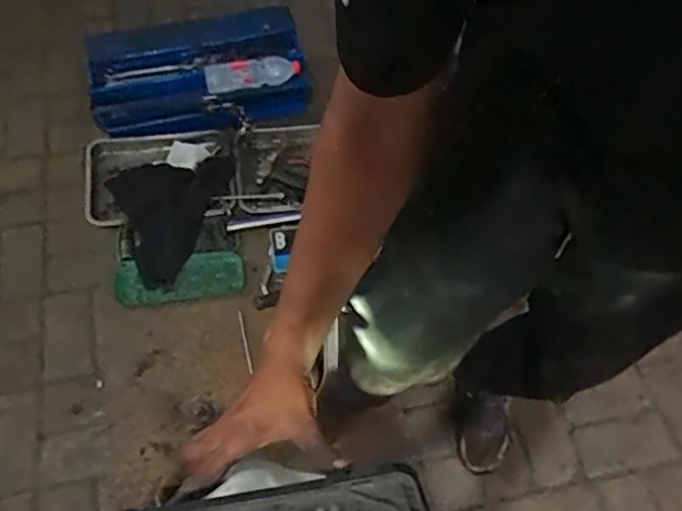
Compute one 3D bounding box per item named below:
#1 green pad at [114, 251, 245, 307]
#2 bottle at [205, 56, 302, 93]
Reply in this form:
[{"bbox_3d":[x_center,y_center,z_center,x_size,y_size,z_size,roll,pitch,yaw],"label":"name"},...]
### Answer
[{"bbox_3d":[-0.383,0.051,1.457,0.297,0.023,0.106,-8,81,-24],"label":"green pad"},{"bbox_3d":[-0.229,-0.466,1.555,0.270,0.067,0.074,-24,61,-39],"label":"bottle"}]

